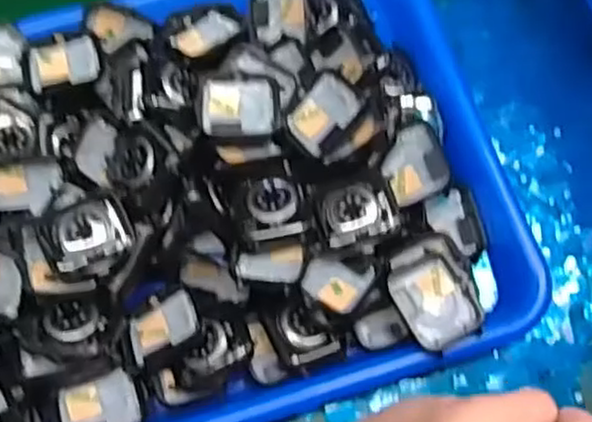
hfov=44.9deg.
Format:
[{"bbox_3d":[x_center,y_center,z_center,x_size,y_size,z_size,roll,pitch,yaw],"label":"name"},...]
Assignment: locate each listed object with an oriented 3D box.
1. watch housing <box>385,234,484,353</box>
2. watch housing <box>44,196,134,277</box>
[{"bbox_3d":[0.068,0.040,0.356,0.040,0.012,0.054,-26,73,-8],"label":"watch housing"},{"bbox_3d":[-0.098,0.014,0.345,0.038,0.012,0.033,-22,73,-6],"label":"watch housing"}]

